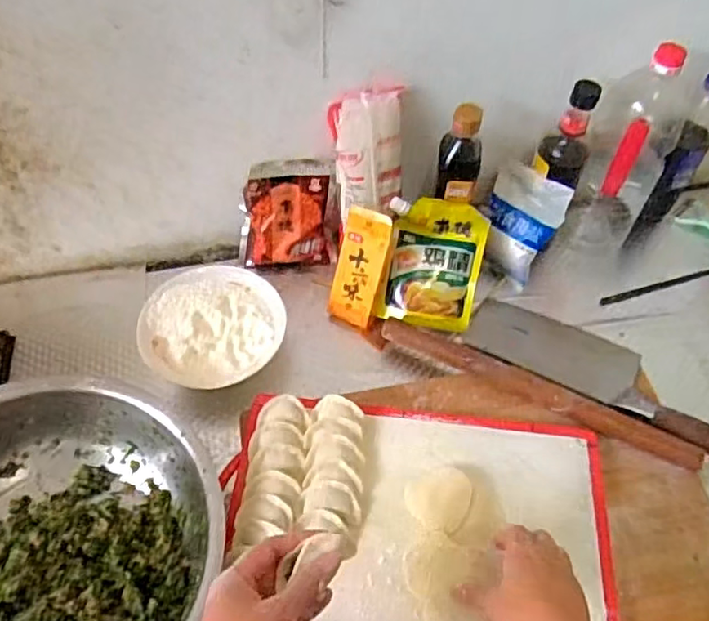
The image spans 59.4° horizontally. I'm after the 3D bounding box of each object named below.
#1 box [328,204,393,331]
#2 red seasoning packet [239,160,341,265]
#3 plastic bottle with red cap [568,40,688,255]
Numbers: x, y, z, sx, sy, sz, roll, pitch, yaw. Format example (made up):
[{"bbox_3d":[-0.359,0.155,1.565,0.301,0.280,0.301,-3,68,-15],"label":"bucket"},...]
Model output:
[{"bbox_3d":[0.008,-0.053,0.777,0.064,0.153,0.024,15,28,8],"label":"box"},{"bbox_3d":[-0.086,-0.130,0.836,0.129,0.149,0.022,-2,29,-11],"label":"red seasoning packet"},{"bbox_3d":[0.350,-0.201,0.806,0.109,0.277,0.102,26,59,15],"label":"plastic bottle with red cap"}]

